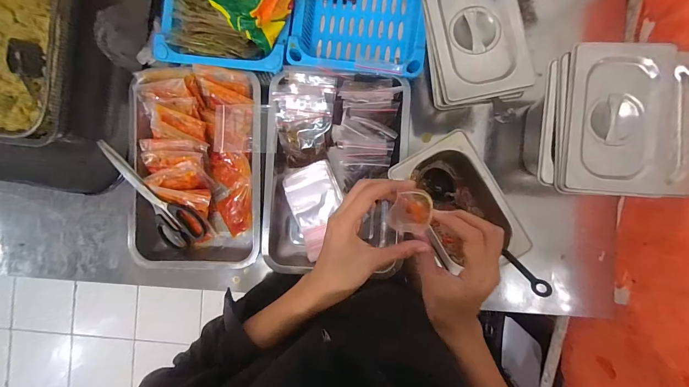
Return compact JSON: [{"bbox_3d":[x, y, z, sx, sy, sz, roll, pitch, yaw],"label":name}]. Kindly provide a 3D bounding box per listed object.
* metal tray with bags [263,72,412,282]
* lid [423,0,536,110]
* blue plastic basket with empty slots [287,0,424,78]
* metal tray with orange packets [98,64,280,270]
[{"bbox_3d":[-0.016,-0.030,0.464,0.205,0.085,0.297,4,90,3],"label":"metal tray with bags"},{"bbox_3d":[0.164,-0.200,0.389,0.115,0.019,0.170,-7,89,3],"label":"lid"},{"bbox_3d":[0.032,-0.327,0.474,0.195,0.063,0.291,7,90,3],"label":"blue plastic basket with empty slots"},{"bbox_3d":[-0.226,-0.035,0.487,0.222,0.058,0.307,8,90,3],"label":"metal tray with orange packets"}]

